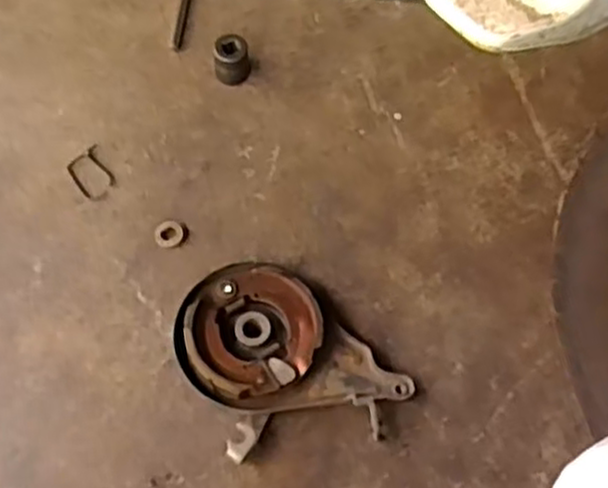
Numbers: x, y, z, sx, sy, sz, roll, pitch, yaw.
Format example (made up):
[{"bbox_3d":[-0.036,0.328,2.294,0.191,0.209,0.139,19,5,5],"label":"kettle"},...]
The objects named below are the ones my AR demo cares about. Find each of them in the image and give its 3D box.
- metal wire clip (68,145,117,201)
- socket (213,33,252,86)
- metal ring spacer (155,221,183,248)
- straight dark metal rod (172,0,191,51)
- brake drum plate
[{"bbox_3d":[-0.186,-0.062,0.662,0.032,0.004,0.051,-30,69,-16],"label":"metal wire clip"},{"bbox_3d":[-0.067,-0.171,0.702,0.032,0.034,0.034,1,64,-3],"label":"socket"},{"bbox_3d":[-0.116,-0.009,0.648,0.024,0.006,0.023,1,64,-3],"label":"metal ring spacer"},{"bbox_3d":[-0.119,-0.229,0.743,0.008,0.005,0.092,6,64,0],"label":"straight dark metal rod"},{"bbox_3d":[-0.022,0.092,0.585,0.127,0.031,0.170,-39,72,-20],"label":"brake drum plate"}]

